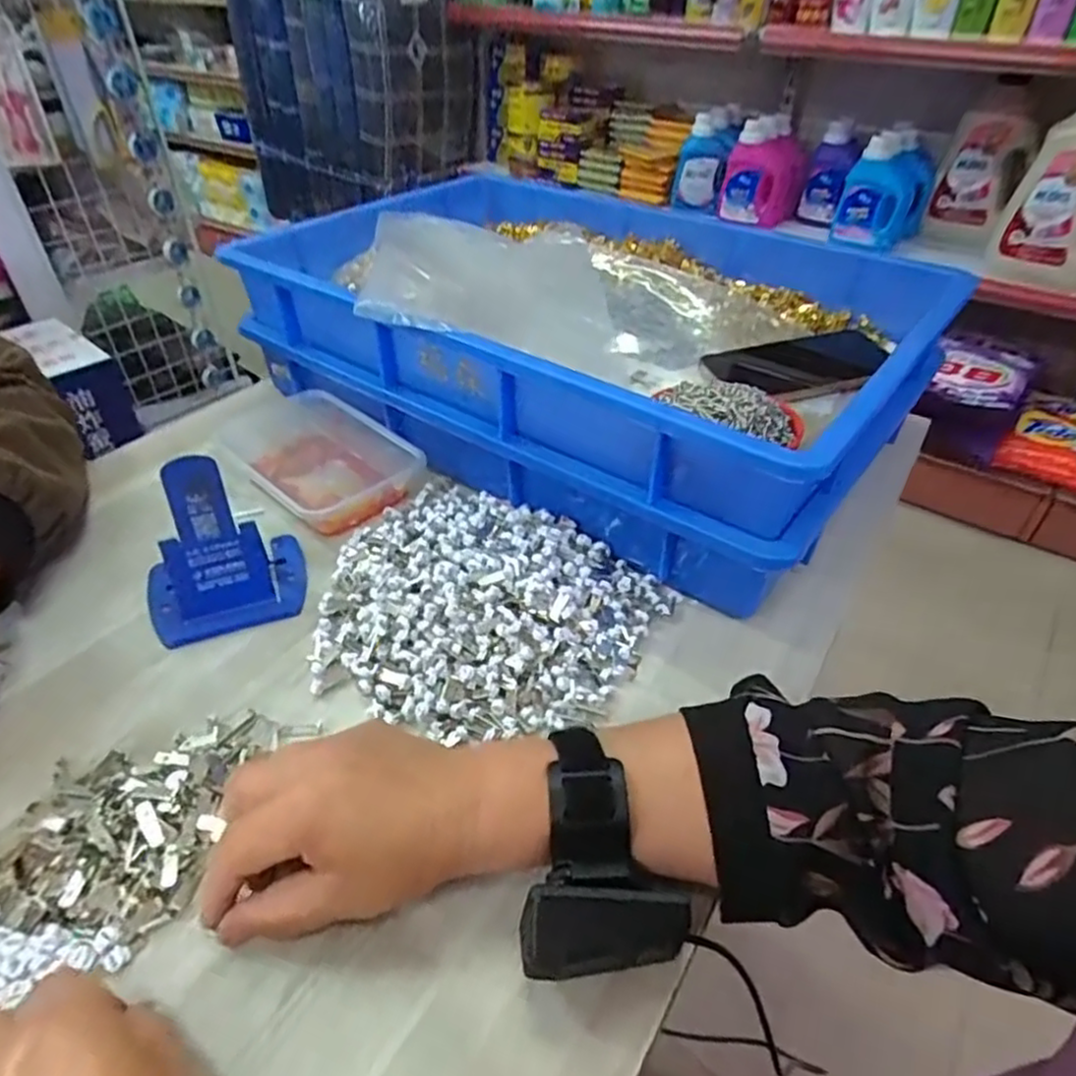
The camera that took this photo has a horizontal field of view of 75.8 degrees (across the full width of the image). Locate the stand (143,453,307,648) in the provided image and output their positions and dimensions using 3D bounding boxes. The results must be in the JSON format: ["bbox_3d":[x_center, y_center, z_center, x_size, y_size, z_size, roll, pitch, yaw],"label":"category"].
[{"bbox_3d":[-0.214,0.004,0.457,0.105,0.100,0.073,-21,45,-23],"label":"stand"}]

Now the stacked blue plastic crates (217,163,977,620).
[{"bbox_3d":[0.034,-0.190,0.641,0.576,0.137,0.389,29,48,29],"label":"stacked blue plastic crates"}]

